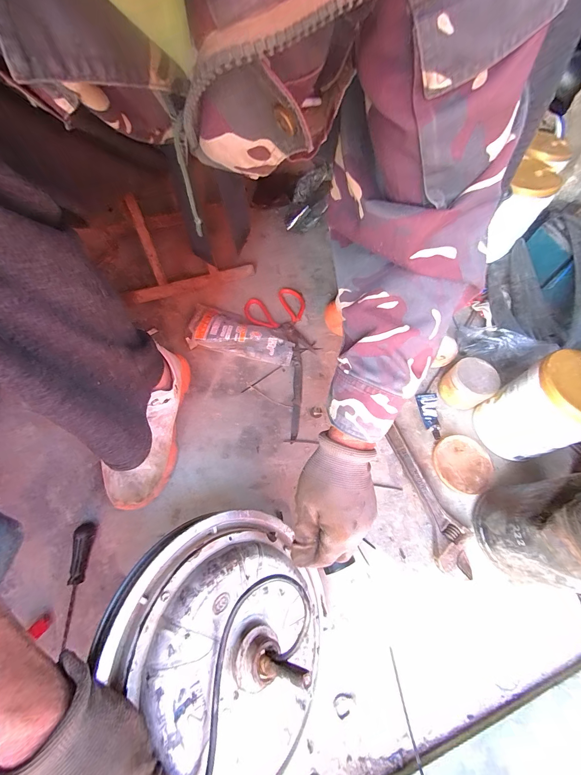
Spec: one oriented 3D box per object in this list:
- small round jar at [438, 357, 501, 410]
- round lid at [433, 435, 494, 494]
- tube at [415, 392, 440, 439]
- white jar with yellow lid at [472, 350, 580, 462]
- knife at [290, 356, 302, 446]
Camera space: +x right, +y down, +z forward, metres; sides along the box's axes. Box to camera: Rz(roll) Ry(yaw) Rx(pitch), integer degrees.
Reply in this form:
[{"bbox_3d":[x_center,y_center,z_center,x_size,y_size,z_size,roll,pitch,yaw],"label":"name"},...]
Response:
[{"bbox_3d":[0.340,-0.007,0.566,0.074,0.058,0.080,1,62,-1],"label":"small round jar"},{"bbox_3d":[0.305,0.135,0.525,0.097,0.007,0.099,1,62,-1],"label":"round lid"},{"bbox_3d":[0.264,0.054,0.562,0.035,0.014,0.089,2,62,-1],"label":"tube"},{"bbox_3d":[0.417,0.037,0.485,0.106,0.170,0.117,-21,64,-12],"label":"white jar with yellow lid"},{"bbox_3d":[0.013,0.018,0.577,0.019,0.010,0.183,2,62,0],"label":"knife"}]

